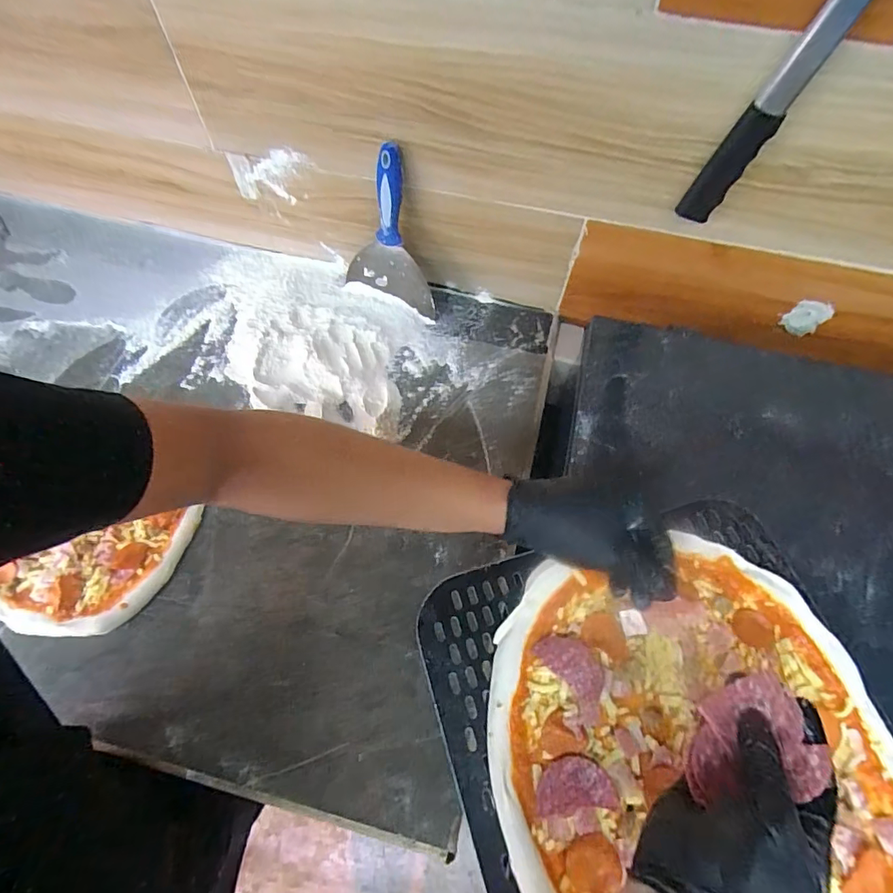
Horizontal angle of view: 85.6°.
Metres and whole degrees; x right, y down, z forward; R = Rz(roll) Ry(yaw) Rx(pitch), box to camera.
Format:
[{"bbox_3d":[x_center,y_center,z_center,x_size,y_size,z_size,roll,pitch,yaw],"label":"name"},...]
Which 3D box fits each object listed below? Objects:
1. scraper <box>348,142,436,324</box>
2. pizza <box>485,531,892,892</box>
[{"bbox_3d":[-0.066,-0.284,0.656,0.135,0.208,0.024,16,54,-1],"label":"scraper"},{"bbox_3d":[0.195,0.239,0.377,0.308,0.018,0.312,0,64,-1],"label":"pizza"}]

